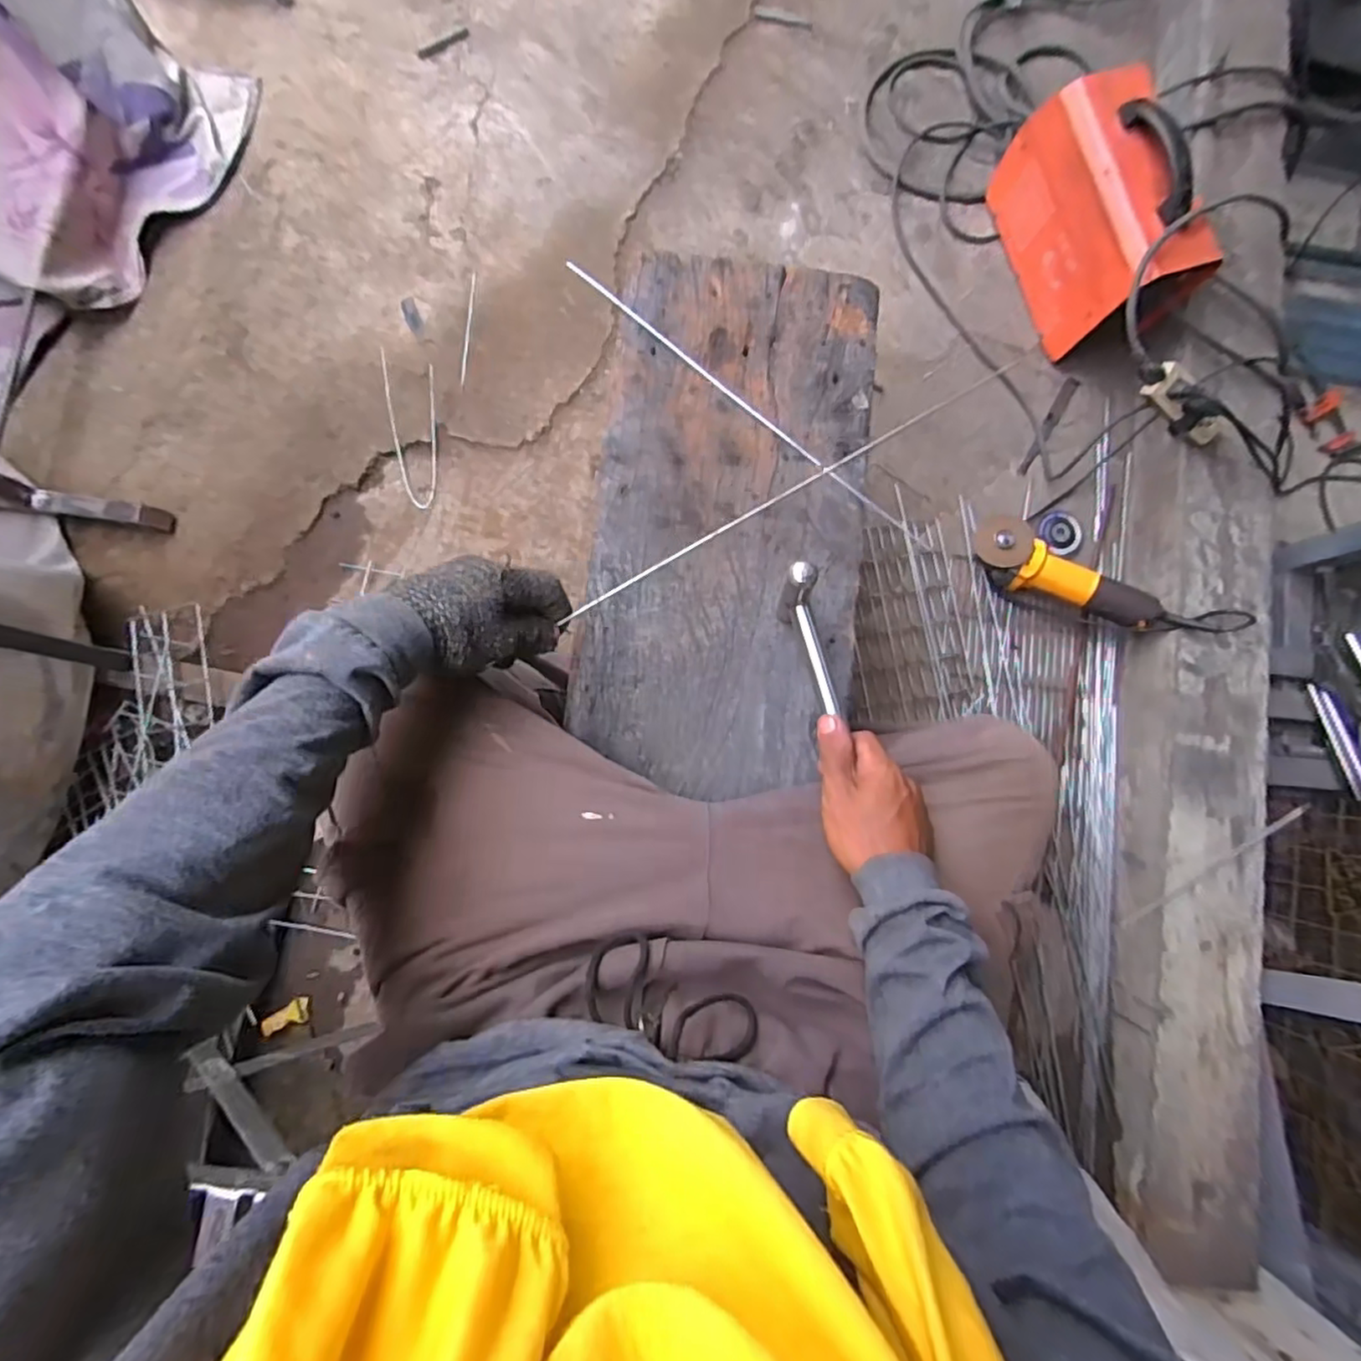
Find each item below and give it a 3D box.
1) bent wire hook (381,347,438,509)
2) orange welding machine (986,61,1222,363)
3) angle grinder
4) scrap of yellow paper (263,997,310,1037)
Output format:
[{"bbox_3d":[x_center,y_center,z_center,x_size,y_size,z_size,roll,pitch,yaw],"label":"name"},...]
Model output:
[{"bbox_3d":[-0.422,-0.403,1.024,0.080,0.005,0.266,-8,85,-5],"label":"bent wire hook"},{"bbox_3d":[0.635,-0.689,0.969,0.172,0.227,0.342,-12,83,-3],"label":"orange welding machine"},{"bbox_3d":[0.574,-0.147,0.961,0.305,0.103,0.075,26,83,-1],"label":"angle grinder"},{"bbox_3d":[-0.538,0.461,0.879,0.058,0.006,0.033,-20,81,-40],"label":"scrap of yellow paper"}]

